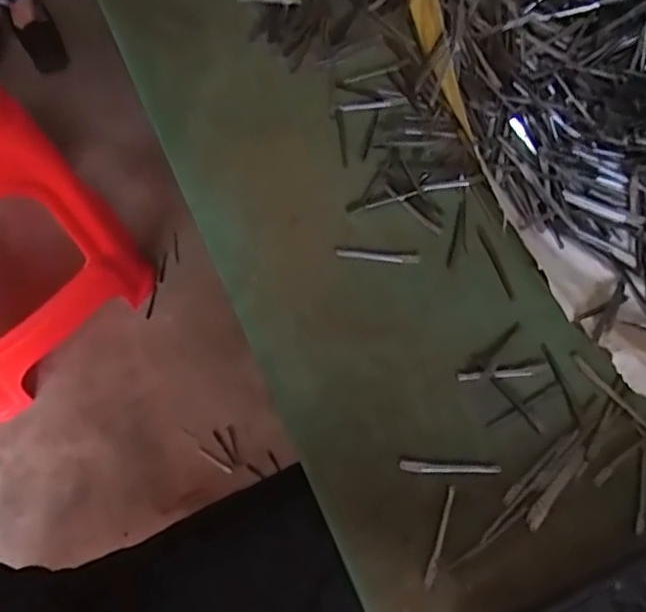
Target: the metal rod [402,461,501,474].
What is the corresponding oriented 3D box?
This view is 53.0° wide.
[{"bbox_3d":[0.084,0.107,0.428,0.065,0.004,0.007,2,65,2],"label":"metal rod"}]

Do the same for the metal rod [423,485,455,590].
[{"bbox_3d":[0.077,0.151,0.425,0.006,0.004,0.067,18,66,9],"label":"metal rod"}]

